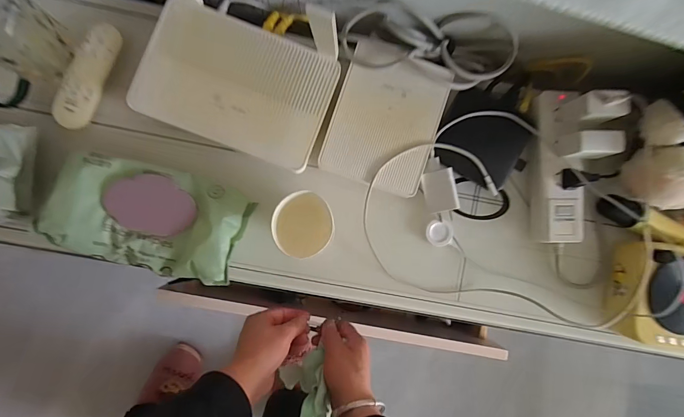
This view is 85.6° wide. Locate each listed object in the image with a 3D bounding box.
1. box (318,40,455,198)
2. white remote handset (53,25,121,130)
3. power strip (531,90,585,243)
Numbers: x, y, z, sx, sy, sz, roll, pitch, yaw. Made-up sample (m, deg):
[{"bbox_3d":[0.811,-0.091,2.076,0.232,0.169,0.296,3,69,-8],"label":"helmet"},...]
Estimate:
[{"bbox_3d":[0.057,-0.113,0.462,0.130,0.027,0.165,20,87,-3],"label":"box"},{"bbox_3d":[-0.312,-0.162,0.451,0.044,0.016,0.132,20,87,-3],"label":"white remote handset"},{"bbox_3d":[0.285,-0.054,0.479,0.058,0.027,0.196,-1,88,-4],"label":"power strip"}]

